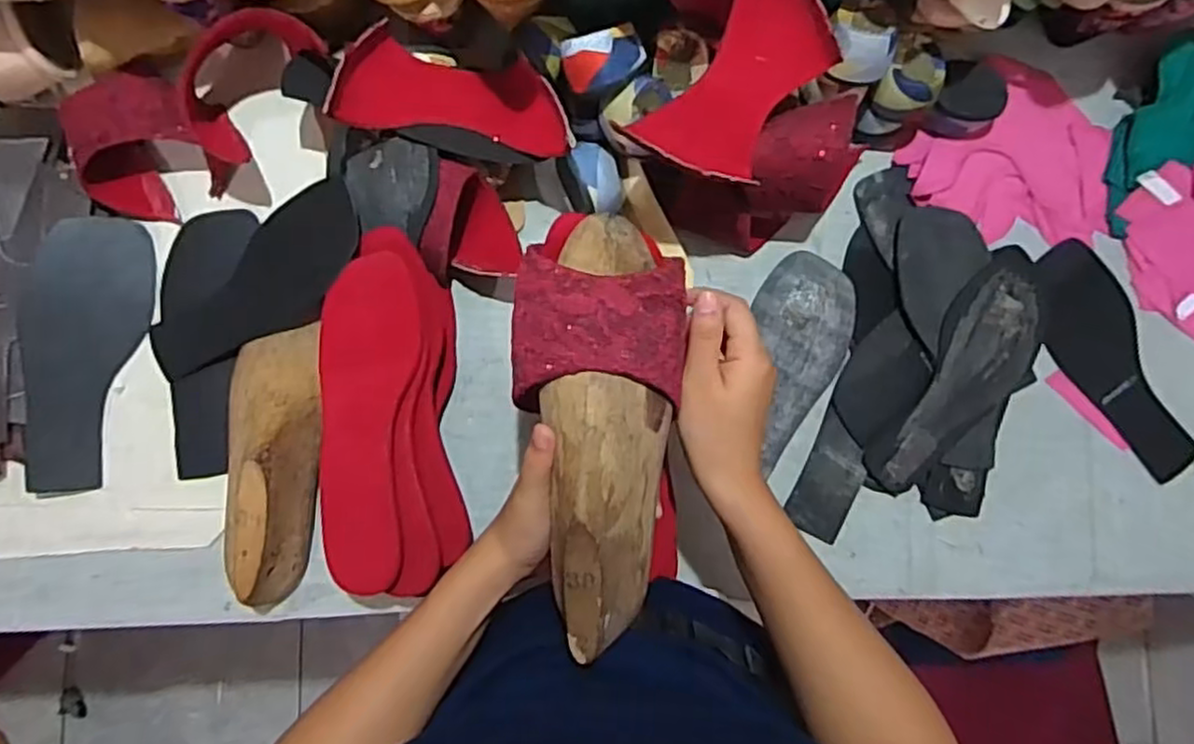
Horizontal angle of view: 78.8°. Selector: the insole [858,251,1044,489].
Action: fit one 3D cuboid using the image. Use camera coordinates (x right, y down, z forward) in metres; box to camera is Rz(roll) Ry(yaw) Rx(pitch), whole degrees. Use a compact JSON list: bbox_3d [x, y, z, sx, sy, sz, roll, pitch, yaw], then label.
[{"bbox_3d":[0.296,0.002,0.579,0.078,0.016,0.218,31,84,2],"label":"insole"}]

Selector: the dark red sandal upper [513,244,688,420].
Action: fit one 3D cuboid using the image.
[{"bbox_3d":[0.001,-0.023,0.400,0.094,0.032,0.084,4,84,-1],"label":"dark red sandal upper"}]

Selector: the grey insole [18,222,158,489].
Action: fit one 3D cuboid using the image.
[{"bbox_3d":[-0.394,-0.014,0.559,0.082,0.007,0.207,4,89,-25],"label":"grey insole"}]

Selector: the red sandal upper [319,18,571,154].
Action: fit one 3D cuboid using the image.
[{"bbox_3d":[-0.102,-0.202,0.530,0.165,0.061,0.082,5,84,-18],"label":"red sandal upper"}]

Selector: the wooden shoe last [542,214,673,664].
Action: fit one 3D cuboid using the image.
[{"bbox_3d":[0.007,0.035,0.392,0.065,0.070,0.232,0,90,-2],"label":"wooden shoe last"}]

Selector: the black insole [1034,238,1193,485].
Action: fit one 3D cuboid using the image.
[{"bbox_3d":[0.423,-0.010,0.594,0.078,0.011,0.201,-29,86,-4],"label":"black insole"}]

